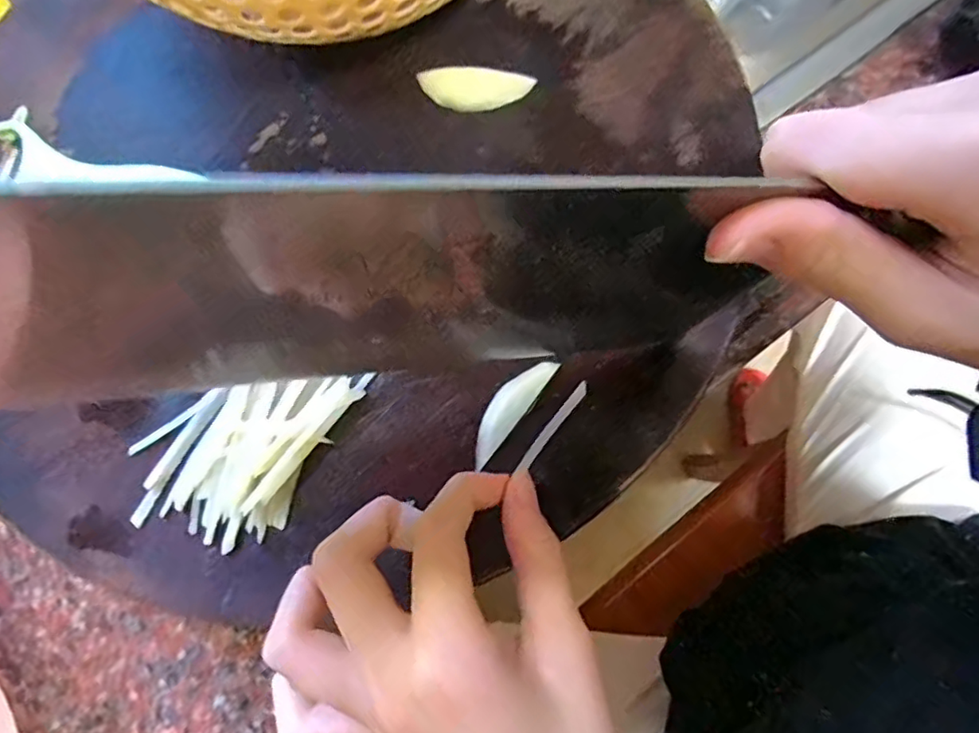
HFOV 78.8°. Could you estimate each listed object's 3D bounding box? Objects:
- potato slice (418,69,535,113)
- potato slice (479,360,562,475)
[{"bbox_3d":[-0.006,-0.113,0.245,0.046,0.007,0.015,5,76,5],"label":"potato slice"},{"bbox_3d":[0.007,0.014,0.213,0.012,0.004,0.043,36,80,11],"label":"potato slice"}]

